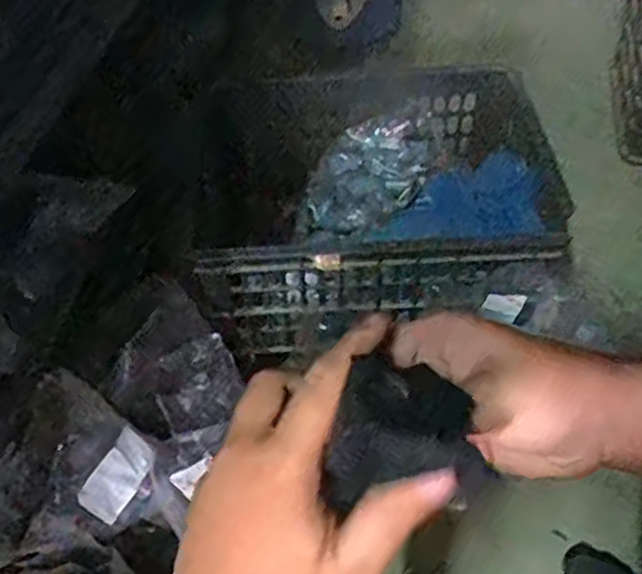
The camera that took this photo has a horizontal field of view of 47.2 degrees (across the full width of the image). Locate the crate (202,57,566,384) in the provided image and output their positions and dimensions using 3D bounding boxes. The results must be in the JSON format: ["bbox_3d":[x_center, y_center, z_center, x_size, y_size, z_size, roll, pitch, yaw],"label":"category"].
[{"bbox_3d":[0.073,-0.113,1.021,0.463,0.178,0.401,-3,48,0],"label":"crate"}]

